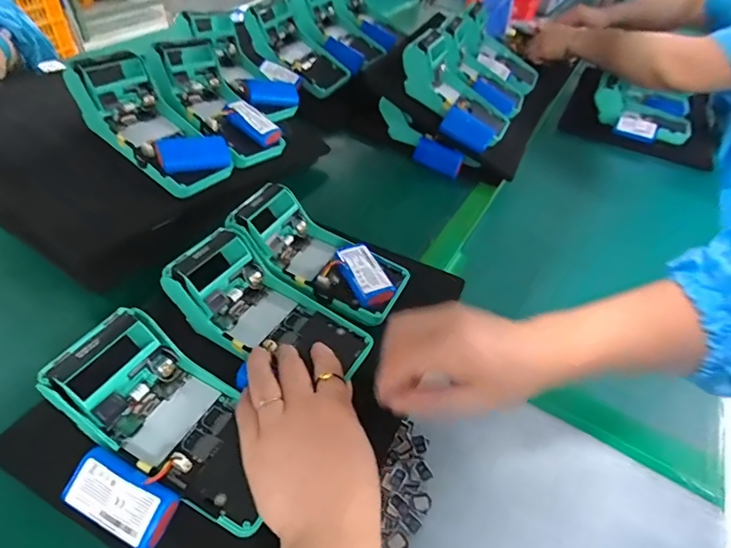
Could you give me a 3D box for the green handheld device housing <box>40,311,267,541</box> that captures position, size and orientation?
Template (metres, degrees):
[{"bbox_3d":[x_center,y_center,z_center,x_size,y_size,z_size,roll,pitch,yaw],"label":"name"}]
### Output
[{"bbox_3d":[-0.125,0.093,0.298,0.161,0.060,0.080,22,47,15],"label":"green handheld device housing"}]

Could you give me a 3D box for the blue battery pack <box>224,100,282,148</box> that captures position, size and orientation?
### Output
[{"bbox_3d":[-0.131,-0.178,0.518,0.066,0.021,0.031,36,48,-3],"label":"blue battery pack"}]

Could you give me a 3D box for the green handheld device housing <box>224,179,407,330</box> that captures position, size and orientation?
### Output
[{"bbox_3d":[-0.040,-0.023,0.426,0.169,0.059,0.084,21,47,13],"label":"green handheld device housing"}]

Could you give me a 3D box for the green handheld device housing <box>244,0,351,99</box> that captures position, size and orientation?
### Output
[{"bbox_3d":[-0.104,-0.359,0.694,0.157,0.094,0.084,28,49,20],"label":"green handheld device housing"}]

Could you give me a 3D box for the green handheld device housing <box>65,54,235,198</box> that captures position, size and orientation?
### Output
[{"bbox_3d":[-0.225,-0.155,0.466,0.176,0.054,0.082,48,54,3],"label":"green handheld device housing"}]

